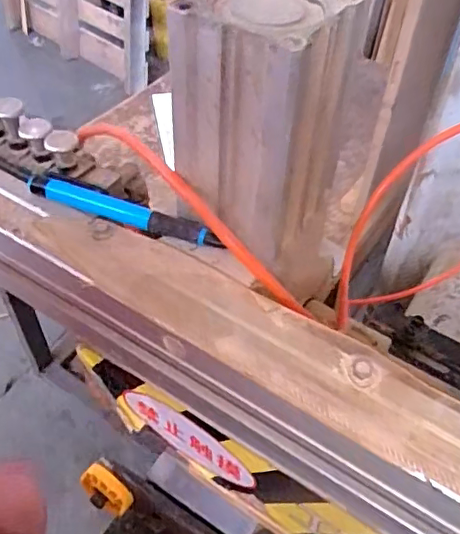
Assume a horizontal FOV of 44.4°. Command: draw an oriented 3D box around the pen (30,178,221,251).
[{"bbox_3d":[-0.060,-0.031,0.313,0.116,0.016,0.010,14,49,10],"label":"pen"}]

